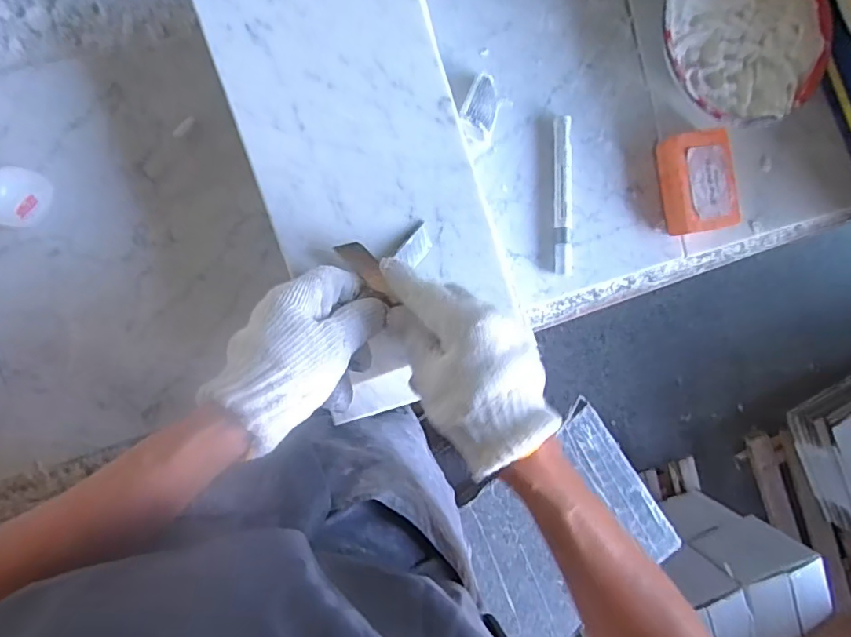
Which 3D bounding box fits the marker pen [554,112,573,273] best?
[{"bbox_3d":[0.129,-0.113,0.491,0.018,0.019,0.142,-2,94,-8],"label":"marker pen"}]

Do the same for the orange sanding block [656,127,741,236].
[{"bbox_3d":[0.264,-0.131,0.507,0.062,0.034,0.092,-13,96,-8],"label":"orange sanding block"}]

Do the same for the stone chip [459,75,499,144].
[{"bbox_3d":[0.050,-0.188,0.470,0.034,0.022,0.058,15,91,-9],"label":"stone chip"}]

